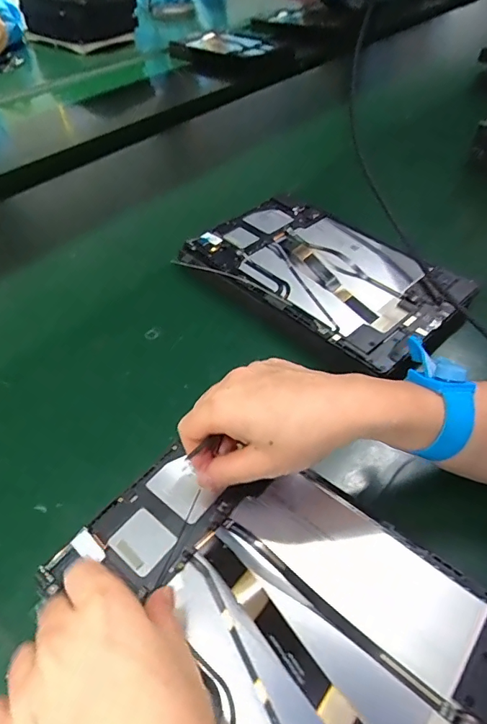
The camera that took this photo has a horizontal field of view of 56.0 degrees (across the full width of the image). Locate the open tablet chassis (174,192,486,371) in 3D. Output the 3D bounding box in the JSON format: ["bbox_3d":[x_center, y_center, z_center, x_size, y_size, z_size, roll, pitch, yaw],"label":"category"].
[{"bbox_3d":[0.078,-0.088,0.441,0.243,0.028,0.164,33,57,26],"label":"open tablet chassis"}]

